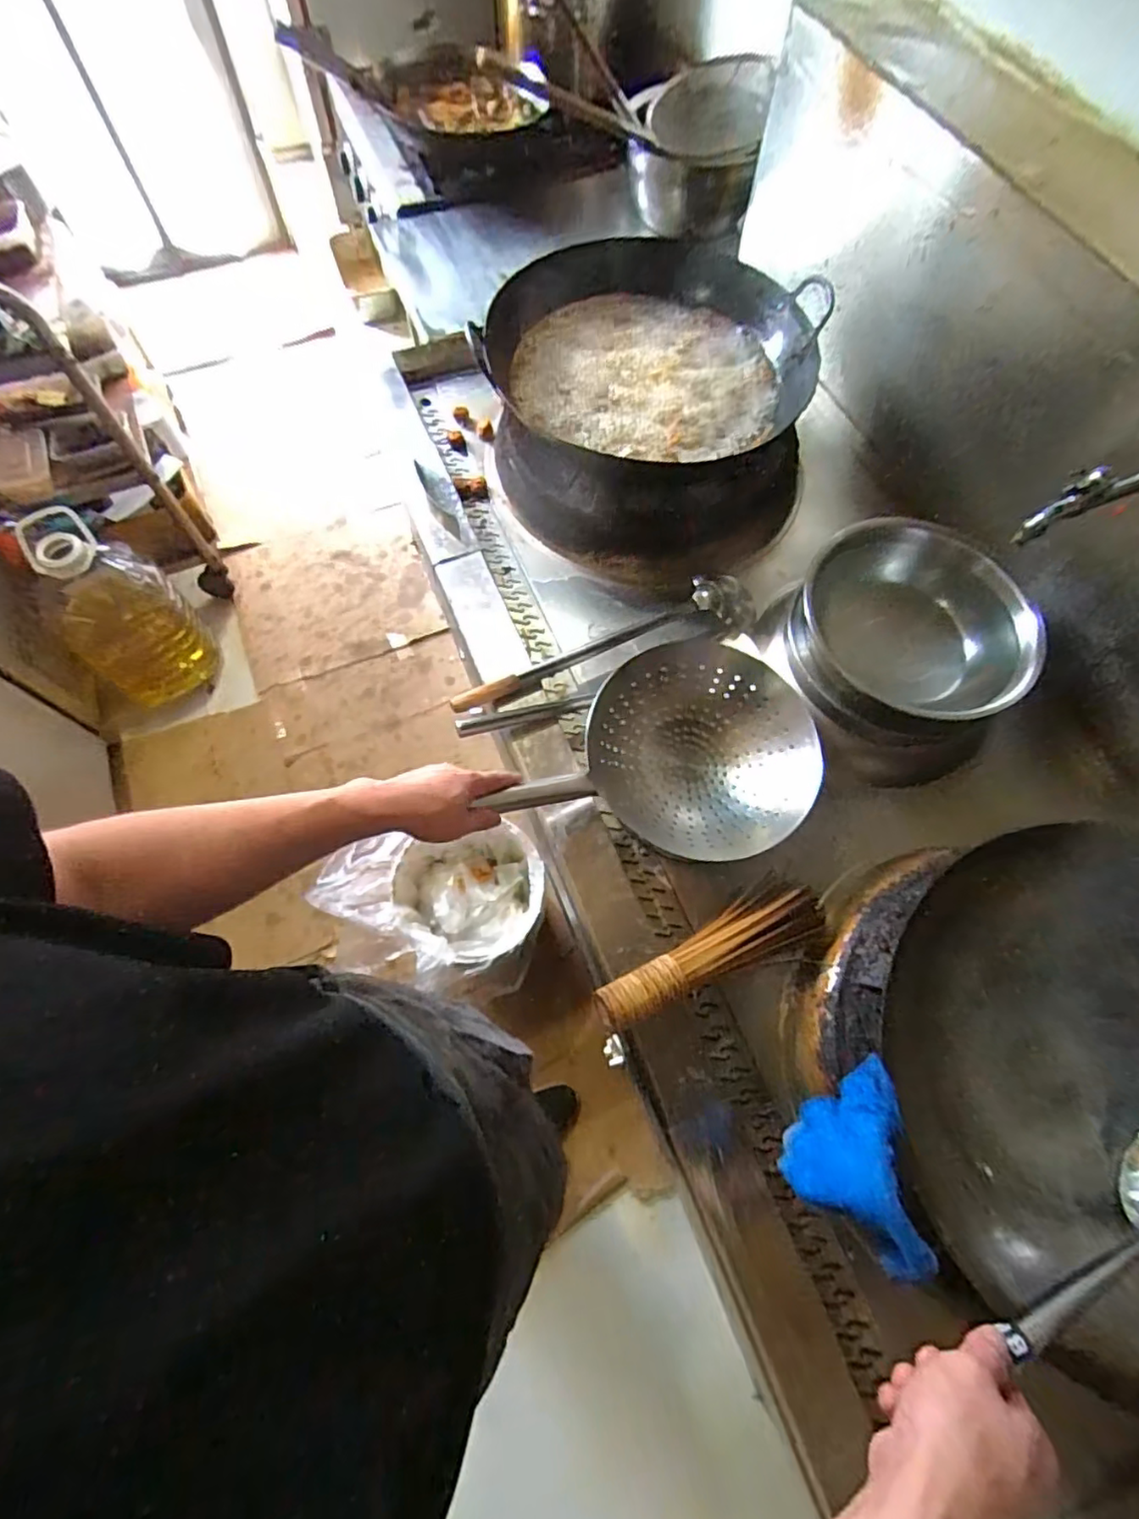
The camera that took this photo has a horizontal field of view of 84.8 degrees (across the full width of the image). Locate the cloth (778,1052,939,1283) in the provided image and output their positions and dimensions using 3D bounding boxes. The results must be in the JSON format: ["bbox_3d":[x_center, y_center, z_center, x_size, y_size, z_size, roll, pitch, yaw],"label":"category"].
[{"bbox_3d":[0.257,0.360,0.537,0.137,0.038,0.134,-50,40,18],"label":"cloth"}]

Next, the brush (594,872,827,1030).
[{"bbox_3d":[0.167,0.227,0.738,0.297,0.059,0.094,-21,70,-11],"label":"brush"}]

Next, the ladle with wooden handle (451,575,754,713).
[{"bbox_3d":[0.053,-0.183,0.941,0.486,0.060,0.119,-15,69,-8],"label":"ladle with wooden handle"}]

